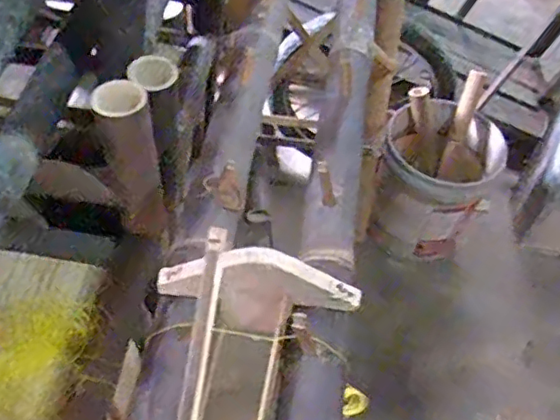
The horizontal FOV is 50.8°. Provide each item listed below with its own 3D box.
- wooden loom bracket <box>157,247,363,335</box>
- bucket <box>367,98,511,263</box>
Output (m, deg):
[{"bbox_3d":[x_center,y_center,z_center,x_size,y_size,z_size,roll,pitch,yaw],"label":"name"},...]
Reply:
[{"bbox_3d":[-0.021,0.079,0.574,0.190,0.114,0.029,8,51,2],"label":"wooden loom bracket"},{"bbox_3d":[0.428,-0.068,1.659,0.323,0.350,0.307,22,53,13],"label":"bucket"}]

